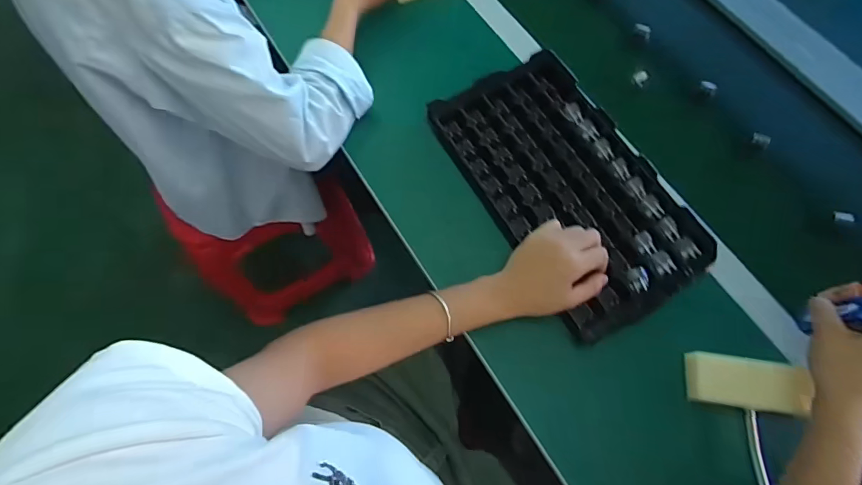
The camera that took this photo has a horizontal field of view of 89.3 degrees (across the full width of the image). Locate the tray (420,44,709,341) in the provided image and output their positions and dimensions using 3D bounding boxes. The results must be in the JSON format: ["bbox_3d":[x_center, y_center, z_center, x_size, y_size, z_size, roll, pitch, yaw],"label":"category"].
[{"bbox_3d":[0.174,-0.077,0.559,0.206,0.033,0.362,-27,73,-12],"label":"tray"}]

